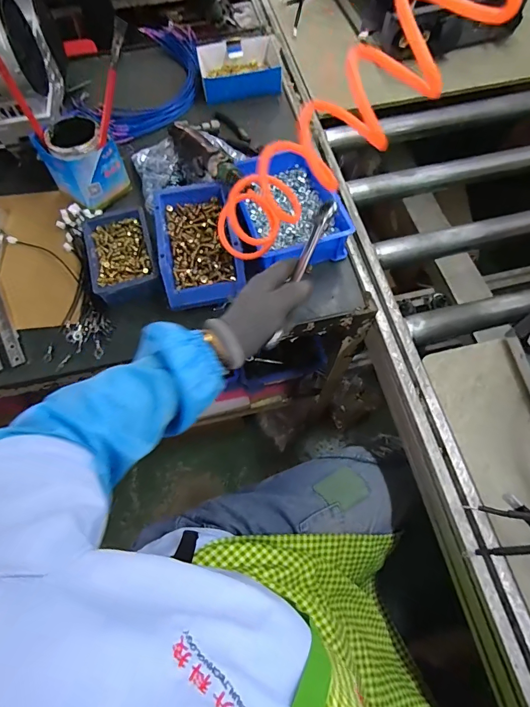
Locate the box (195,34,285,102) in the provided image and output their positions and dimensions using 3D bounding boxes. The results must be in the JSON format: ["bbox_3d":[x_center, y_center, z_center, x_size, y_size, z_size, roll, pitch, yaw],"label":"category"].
[{"bbox_3d":[-0.049,-0.572,0.765,0.163,0.047,0.127,-10,66,-2],"label":"box"}]

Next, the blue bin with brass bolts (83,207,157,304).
[{"bbox_3d":[-0.217,-0.148,0.574,0.099,0.049,0.157,-19,67,-6],"label":"blue bin with brass bolts"}]

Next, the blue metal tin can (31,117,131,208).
[{"bbox_3d":[-0.295,-0.310,0.615,0.105,0.094,0.093,-38,70,-13],"label":"blue metal tin can"}]

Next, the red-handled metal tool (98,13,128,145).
[{"bbox_3d":[-0.213,-0.364,0.523,0.020,0.159,0.019,-20,62,-45],"label":"red-handled metal tool"}]

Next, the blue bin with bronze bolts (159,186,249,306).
[{"bbox_3d":[-0.091,-0.162,0.564,0.122,0.071,0.185,-8,66,-1],"label":"blue bin with bronze bolts"}]

